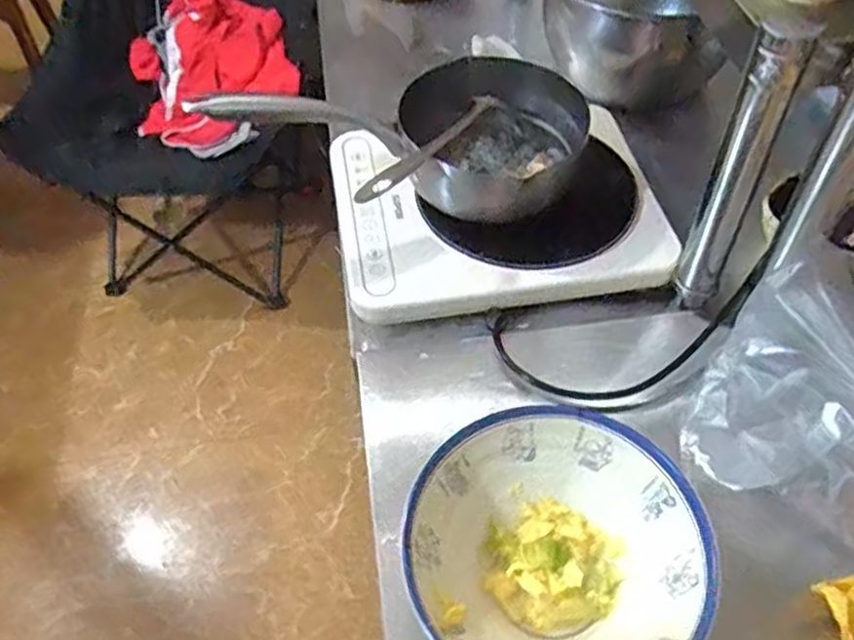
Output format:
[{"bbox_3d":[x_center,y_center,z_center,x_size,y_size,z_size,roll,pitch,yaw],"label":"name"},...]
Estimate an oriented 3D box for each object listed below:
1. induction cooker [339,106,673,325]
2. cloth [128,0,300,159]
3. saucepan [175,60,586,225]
[{"bbox_3d":[0.068,-0.119,0.738,0.318,0.046,0.256,-6,52,-3],"label":"induction cooker"},{"bbox_3d":[-0.460,-0.523,1.566,0.420,0.180,0.350,15,54,13],"label":"cloth"},{"bbox_3d":[-0.024,-0.172,0.683,0.340,0.127,0.156,-7,52,-3],"label":"saucepan"}]

